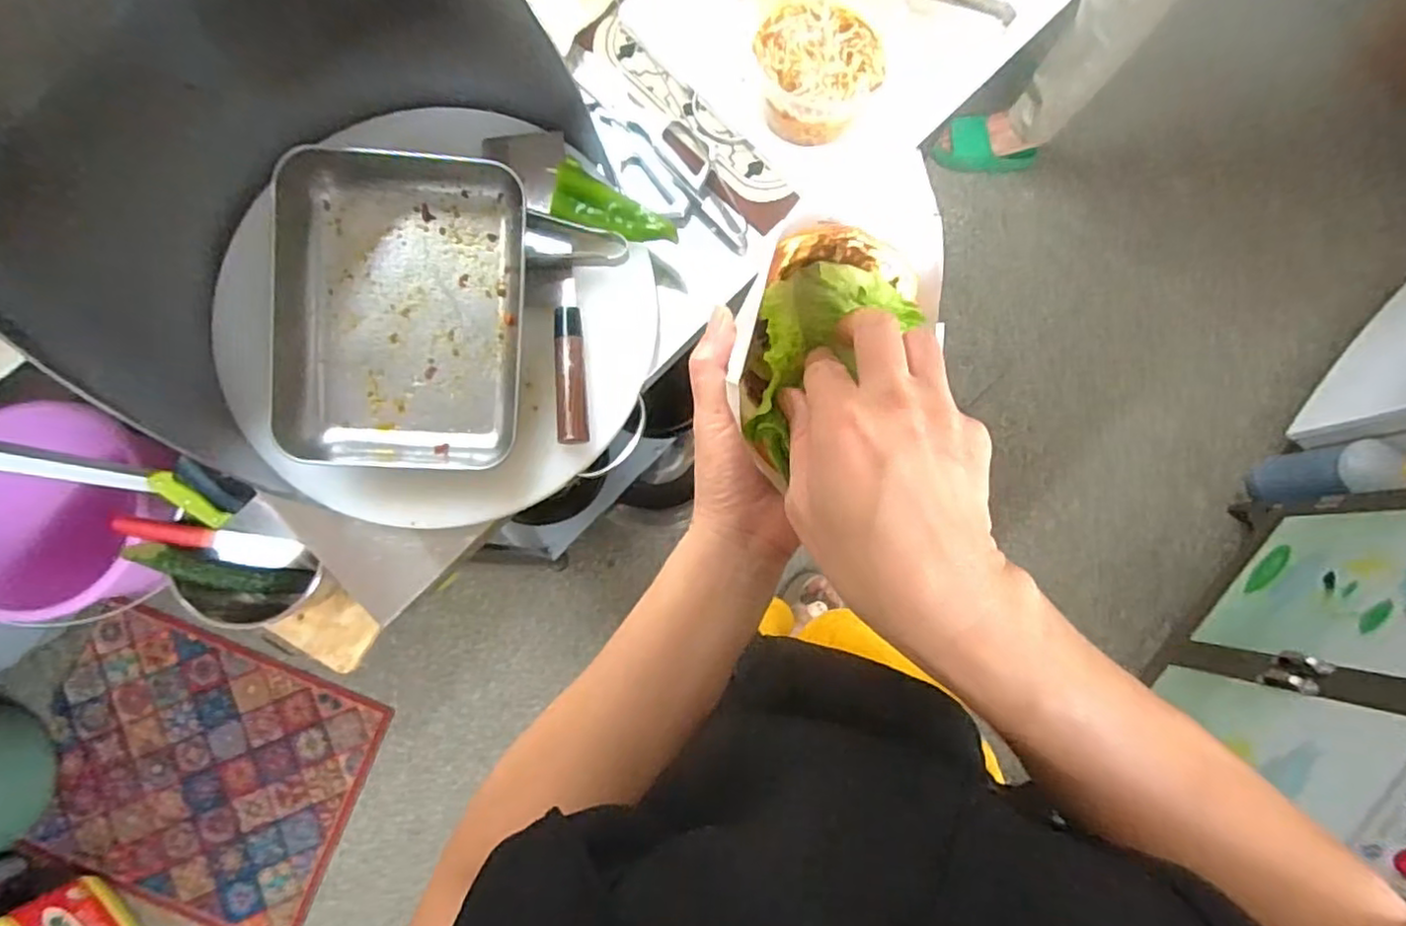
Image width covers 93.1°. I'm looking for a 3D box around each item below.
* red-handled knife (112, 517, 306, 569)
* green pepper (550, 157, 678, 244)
[{"bbox_3d":[-0.726,0.118,0.988,0.026,0.236,0.049,12,81,42],"label":"red-handled knife"},{"bbox_3d":[-0.077,-0.228,0.592,0.112,0.023,0.044,20,82,2],"label":"green pepper"}]

